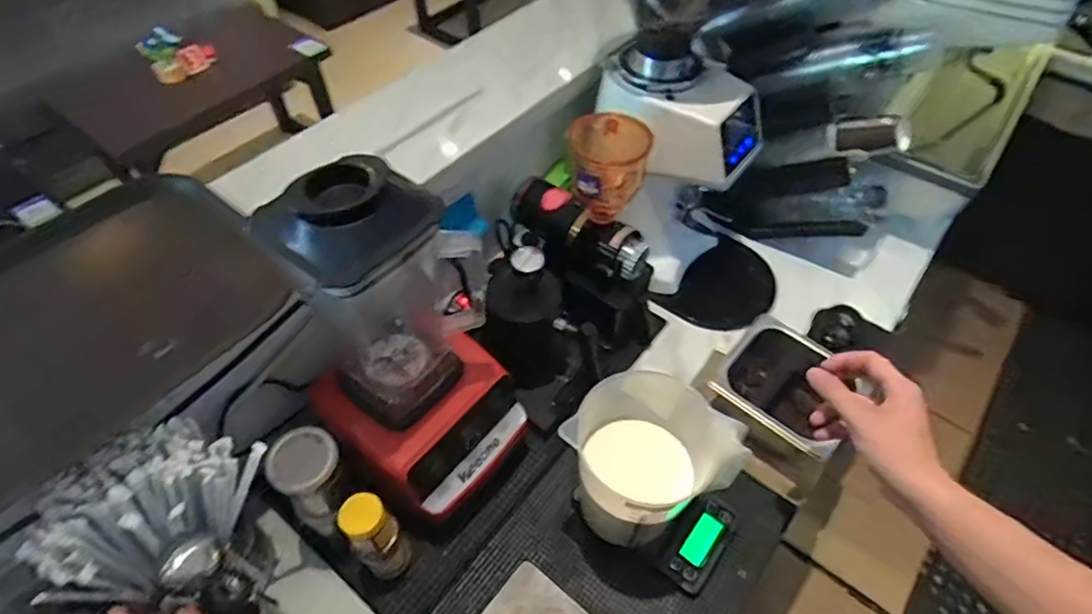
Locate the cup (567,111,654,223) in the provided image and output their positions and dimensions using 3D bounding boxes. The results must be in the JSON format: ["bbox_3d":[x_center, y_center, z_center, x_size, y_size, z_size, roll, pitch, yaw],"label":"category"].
[{"bbox_3d":[0.078,-0.172,0.750,0.098,0.140,0.087,9,52,6],"label":"cup"}]

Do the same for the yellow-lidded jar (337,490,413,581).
[{"bbox_3d":[-0.197,0.271,0.687,0.058,0.172,0.051,-32,59,-24],"label":"yellow-lidded jar"}]

